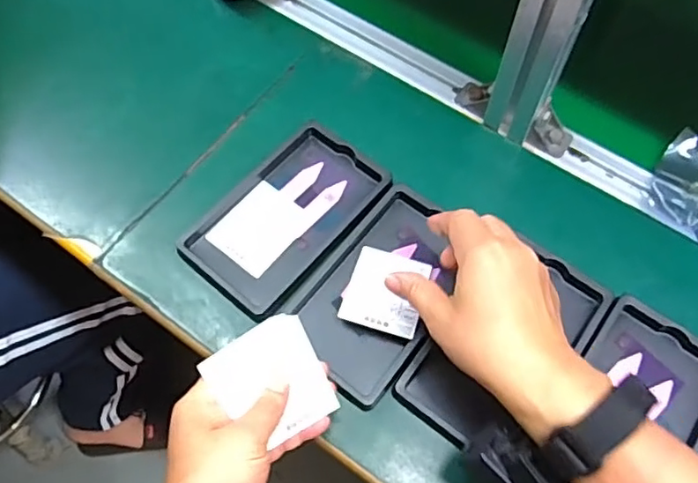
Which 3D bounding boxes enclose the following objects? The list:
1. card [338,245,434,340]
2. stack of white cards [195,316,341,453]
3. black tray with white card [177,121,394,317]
[{"bbox_3d":[0.028,0.036,0.446,0.057,0.004,0.068,15,53,9],"label":"card"},{"bbox_3d":[-0.048,0.089,0.378,0.068,0.004,0.071,-31,98,-24],"label":"stack of white cards"},{"bbox_3d":[-0.051,-0.022,0.481,0.095,0.015,0.157,39,67,16],"label":"black tray with white card"}]

